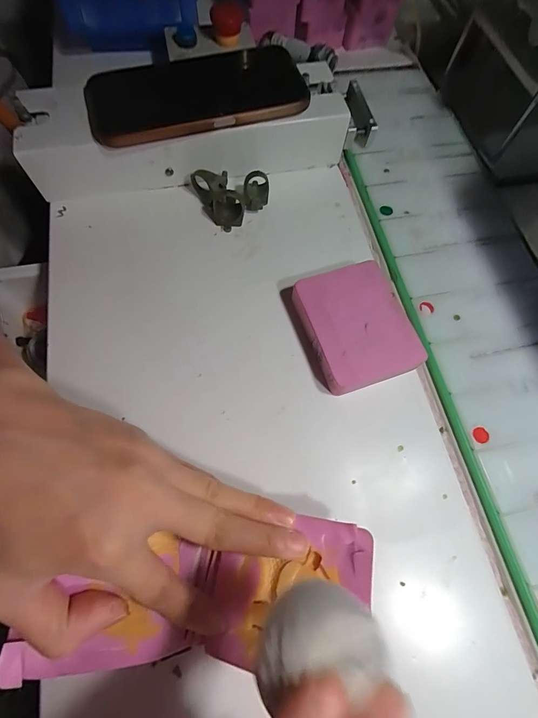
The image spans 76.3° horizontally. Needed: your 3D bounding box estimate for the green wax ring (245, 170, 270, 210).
[{"bbox_3d":[-0.010,-0.139,0.283,0.020,0.027,0.025,2,69,-2],"label":"green wax ring"}]

